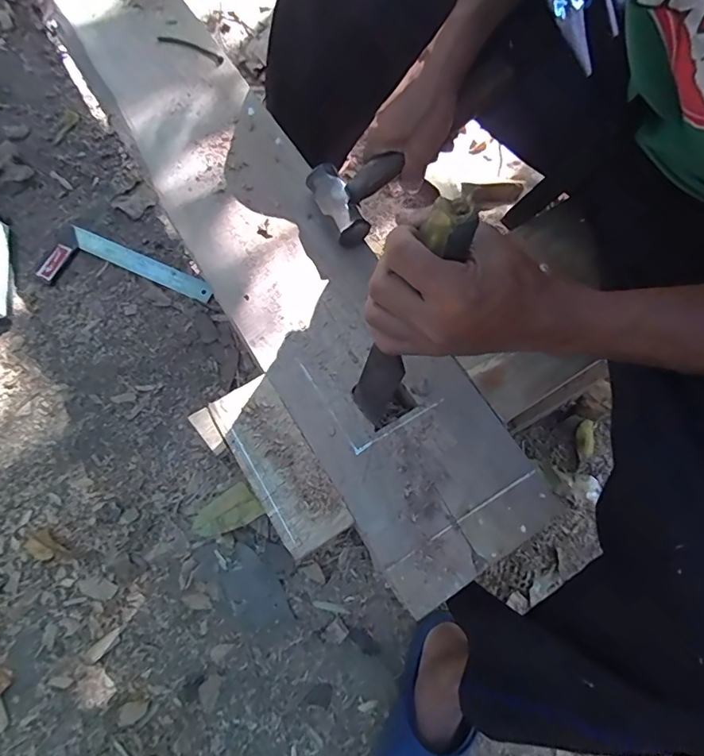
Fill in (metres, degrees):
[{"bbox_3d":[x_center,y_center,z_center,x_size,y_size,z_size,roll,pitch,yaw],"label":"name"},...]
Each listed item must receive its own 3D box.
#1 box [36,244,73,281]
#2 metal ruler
[{"bbox_3d":[-0.537,-0.210,0.848,0.034,0.006,0.071,28,73,8],"label":"box"},{"bbox_3d":[-0.377,-0.204,0.850,0.276,0.010,0.037,24,73,5],"label":"metal ruler"}]

